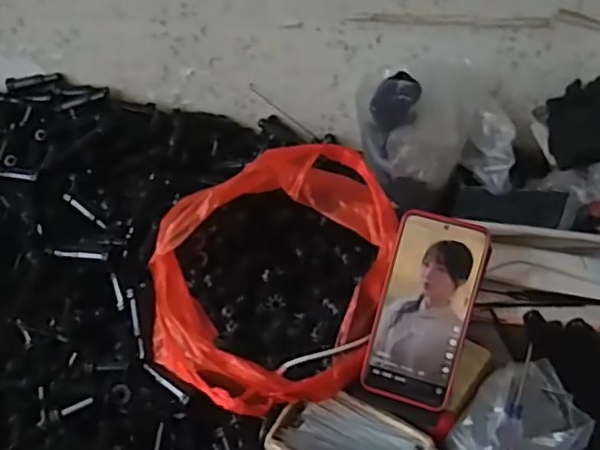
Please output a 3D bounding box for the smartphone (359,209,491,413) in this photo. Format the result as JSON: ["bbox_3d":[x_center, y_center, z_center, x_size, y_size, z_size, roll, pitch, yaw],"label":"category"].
[{"bbox_3d":[0.109,0.074,0.538,0.078,0.163,0.010,14,1,12],"label":"smartphone"}]

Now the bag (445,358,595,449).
[{"bbox_3d":[0.199,0.182,0.549,0.088,0.057,0.120,33,46,31],"label":"bag"}]

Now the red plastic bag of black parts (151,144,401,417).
[{"bbox_3d":[-0.025,0.045,0.580,0.221,0.148,0.223,0,39,-6],"label":"red plastic bag of black parts"}]

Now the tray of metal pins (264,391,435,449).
[{"bbox_3d":[0.042,0.195,0.535,0.126,0.021,0.086,22,41,20],"label":"tray of metal pins"}]

